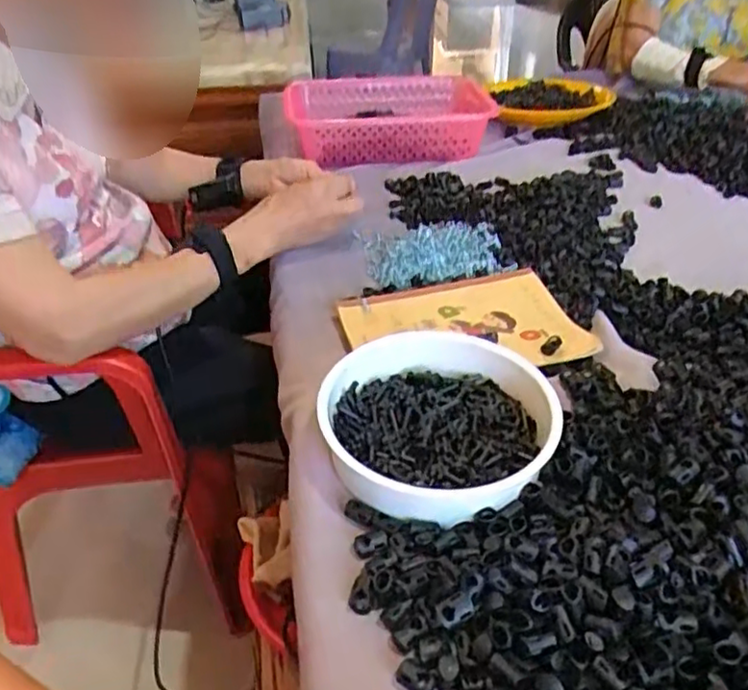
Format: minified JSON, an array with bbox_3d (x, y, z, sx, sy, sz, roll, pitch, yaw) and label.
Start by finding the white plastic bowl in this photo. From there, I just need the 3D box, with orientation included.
[{"bbox_3d":[0.046,0.055,0.460,0.157,0.051,0.147,0,37,0],"label":"white plastic bowl"}]

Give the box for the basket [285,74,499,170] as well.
[{"bbox_3d":[0.021,-0.356,1.021,0.306,0.070,0.227,-7,38,-8],"label":"basket"}]

